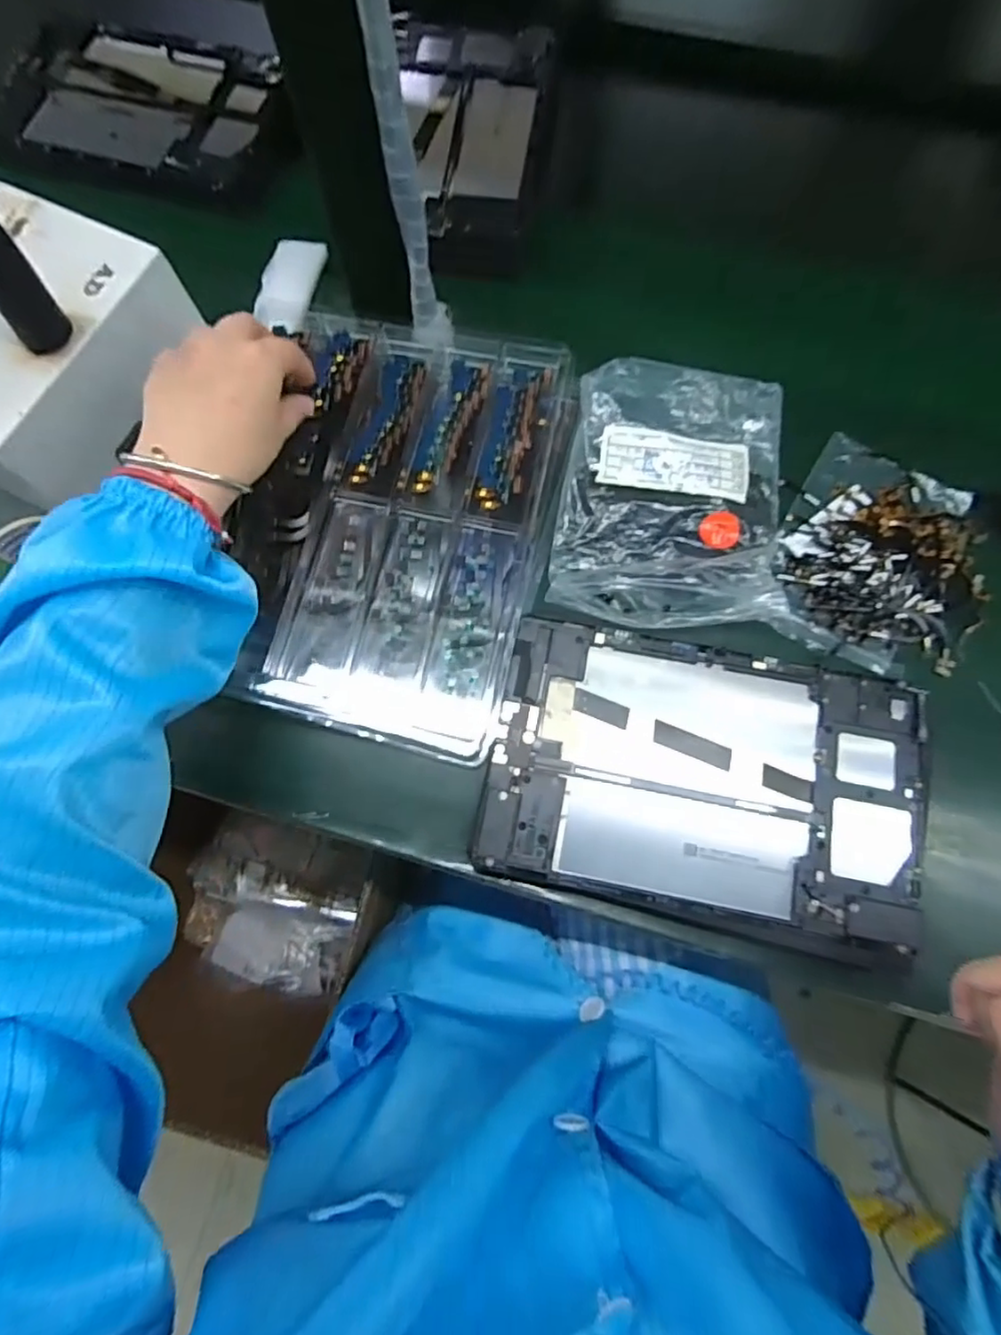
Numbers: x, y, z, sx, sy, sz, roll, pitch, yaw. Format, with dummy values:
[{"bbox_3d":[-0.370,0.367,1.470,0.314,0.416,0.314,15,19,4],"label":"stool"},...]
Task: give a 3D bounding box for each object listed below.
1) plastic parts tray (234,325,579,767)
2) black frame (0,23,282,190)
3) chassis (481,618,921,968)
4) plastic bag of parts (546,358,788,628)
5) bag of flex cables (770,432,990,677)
[{"bbox_3d":[-0.062,-0.099,0.398,0.180,0.025,0.280,14,75,3],"label":"plastic parts tray"},{"bbox_3d":[-0.309,-0.474,0.518,0.233,0.020,0.161,8,74,2],"label":"black frame"},{"bbox_3d":[0.115,0.062,0.347,0.236,0.008,0.150,13,75,2],"label":"chassis"},{"bbox_3d":[0.113,-0.115,0.399,0.139,0.031,0.177,9,75,2],"label":"plastic bag of parts"},{"bbox_3d":[0.251,-0.069,0.404,0.128,0.012,0.145,25,76,6],"label":"bag of flex cables"}]

